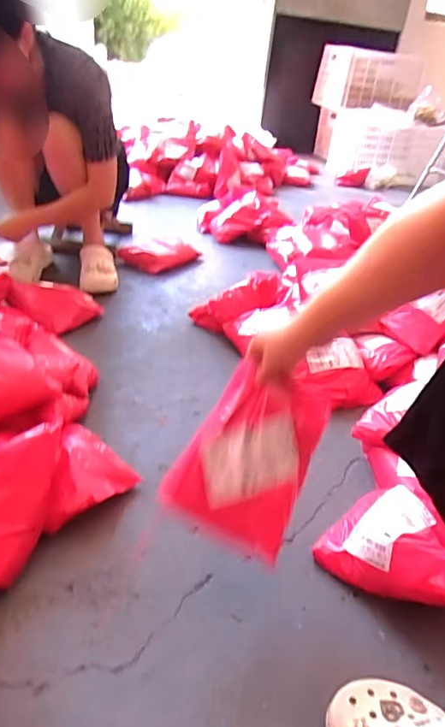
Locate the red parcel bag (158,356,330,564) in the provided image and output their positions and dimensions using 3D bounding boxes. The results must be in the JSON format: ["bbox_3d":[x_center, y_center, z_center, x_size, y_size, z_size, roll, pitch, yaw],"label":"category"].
[{"bbox_3d":[0.032,0.117,0.607,0.152,0.204,0.025,26,-9,-5],"label":"red parcel bag"}]

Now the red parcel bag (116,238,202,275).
[{"bbox_3d":[-0.203,-0.369,1.608,0.260,0.071,0.108,-16,37,-33],"label":"red parcel bag"}]

